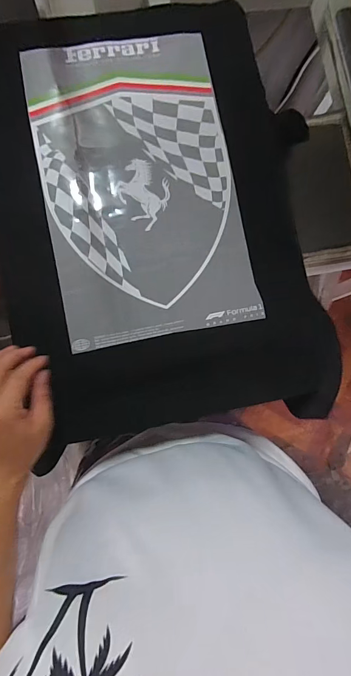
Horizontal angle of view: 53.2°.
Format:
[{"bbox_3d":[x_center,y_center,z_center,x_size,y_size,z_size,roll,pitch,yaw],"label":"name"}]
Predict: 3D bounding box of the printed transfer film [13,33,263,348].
[{"bbox_3d":[-0.049,-0.209,0.479,0.251,0.008,0.416,-11,85,-6],"label":"printed transfer film"}]

